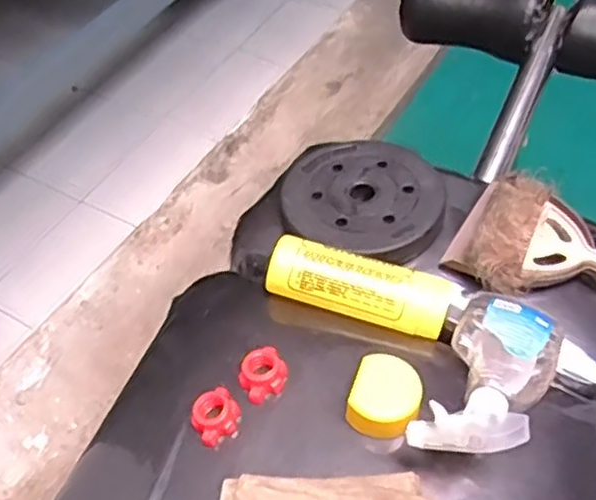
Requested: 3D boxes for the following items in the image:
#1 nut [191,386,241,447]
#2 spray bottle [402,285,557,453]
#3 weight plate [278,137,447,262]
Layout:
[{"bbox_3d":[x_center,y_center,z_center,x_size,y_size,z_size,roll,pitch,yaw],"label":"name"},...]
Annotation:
[{"bbox_3d":[-0.073,0.145,0.623,0.043,0.022,0.038,-33,57,-23],"label":"nut"},{"bbox_3d":[0.171,0.117,0.628,0.093,0.072,0.223,23,31,19],"label":"spray bottle"},{"bbox_3d":[0.072,-0.064,0.802,0.184,0.032,0.178,-1,51,1],"label":"weight plate"}]

